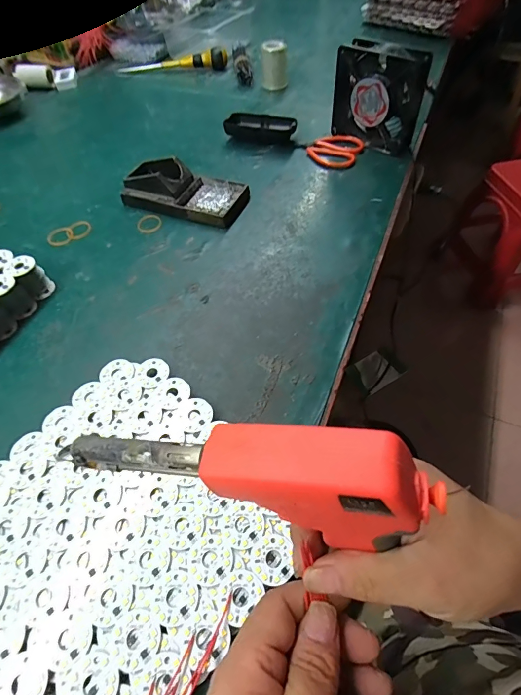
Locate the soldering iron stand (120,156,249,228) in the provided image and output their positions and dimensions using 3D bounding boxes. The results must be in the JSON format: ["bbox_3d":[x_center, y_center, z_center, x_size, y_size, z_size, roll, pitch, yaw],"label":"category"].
[{"bbox_3d":[-0.099,-0.217,0.519,0.161,0.039,0.085,19,58,16],"label":"soldering iron stand"}]

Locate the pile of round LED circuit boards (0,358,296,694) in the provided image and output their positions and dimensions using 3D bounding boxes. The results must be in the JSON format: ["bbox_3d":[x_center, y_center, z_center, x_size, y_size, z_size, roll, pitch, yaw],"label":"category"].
[{"bbox_3d":[-0.111,0.135,0.283,0.223,0.017,0.225,36,64,25],"label":"pile of round LED circuit boards"}]

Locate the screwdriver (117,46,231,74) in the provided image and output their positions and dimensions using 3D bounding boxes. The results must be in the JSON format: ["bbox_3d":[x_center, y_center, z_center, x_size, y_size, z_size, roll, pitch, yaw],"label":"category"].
[{"bbox_3d":[-0.185,-0.598,0.805,0.232,0.043,0.035,5,55,7],"label":"screwdriver"}]

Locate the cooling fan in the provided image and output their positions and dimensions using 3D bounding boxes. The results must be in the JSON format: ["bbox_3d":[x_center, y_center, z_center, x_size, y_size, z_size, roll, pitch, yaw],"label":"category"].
[{"bbox_3d":[0.168,-0.352,0.551,0.128,0.118,0.048,36,64,25],"label":"cooling fan"}]

